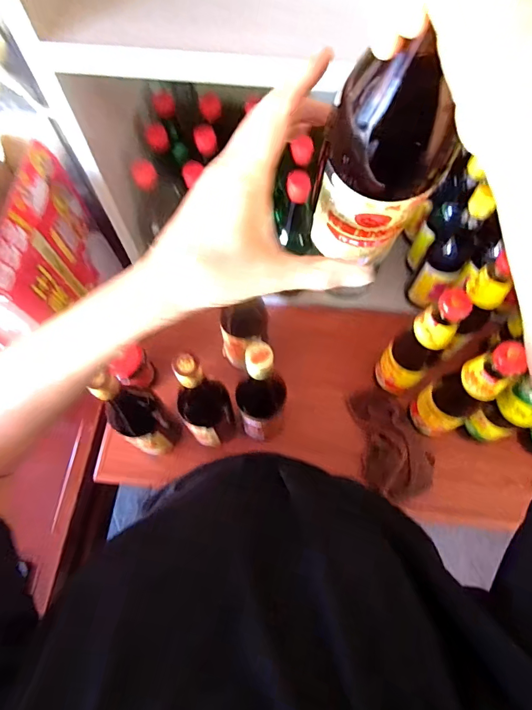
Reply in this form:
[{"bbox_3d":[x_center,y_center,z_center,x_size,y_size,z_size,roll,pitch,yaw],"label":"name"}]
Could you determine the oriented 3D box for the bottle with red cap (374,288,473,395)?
[{"bbox_3d":[0.216,-0.010,0.592,0.069,0.245,0.055,36,73,14],"label":"bottle with red cap"}]

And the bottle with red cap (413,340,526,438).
[{"bbox_3d":[0.267,0.052,0.562,0.065,0.259,0.069,0,68,0],"label":"bottle with red cap"}]

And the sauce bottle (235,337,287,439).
[{"bbox_3d":[-0.008,0.062,0.550,0.058,0.267,0.053,0,68,0],"label":"sauce bottle"}]

